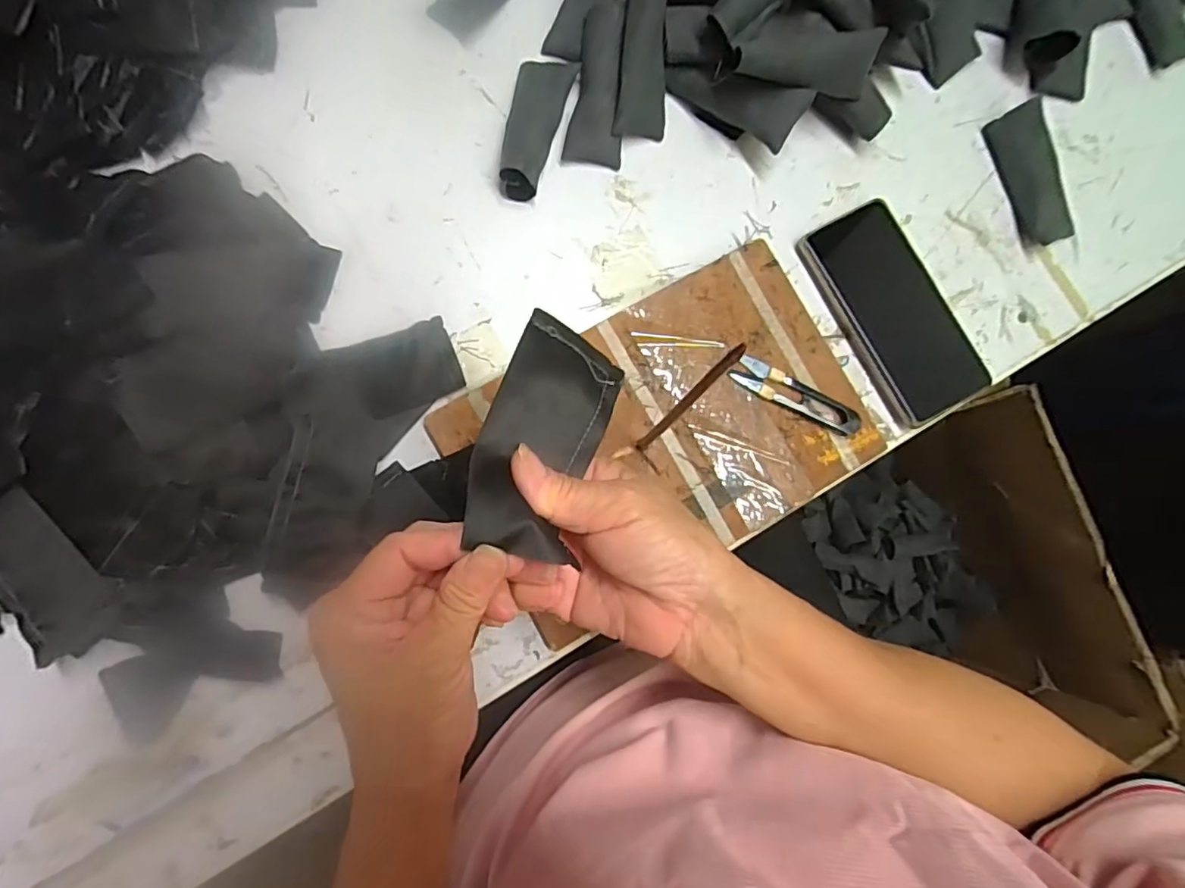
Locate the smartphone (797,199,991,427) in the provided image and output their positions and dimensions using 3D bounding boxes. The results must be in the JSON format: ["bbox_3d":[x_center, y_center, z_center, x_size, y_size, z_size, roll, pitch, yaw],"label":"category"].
[{"bbox_3d":[0.220,-0.097,0.432,0.078,0.009,0.156,-29,85,-7],"label":"smartphone"}]

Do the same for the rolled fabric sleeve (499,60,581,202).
[{"bbox_3d":[-0.045,-0.226,0.421,0.039,0.026,0.103,18,81,-1],"label":"rolled fabric sleeve"}]

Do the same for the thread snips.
[{"bbox_3d":[0.143,-0.033,0.418,0.093,0.006,0.022,27,81,0],"label":"thread snips"}]

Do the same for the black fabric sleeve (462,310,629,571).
[{"bbox_3d":[-0.020,-0.003,0.258,0.053,0.012,0.106,30,60,-25],"label":"black fabric sleeve"}]

